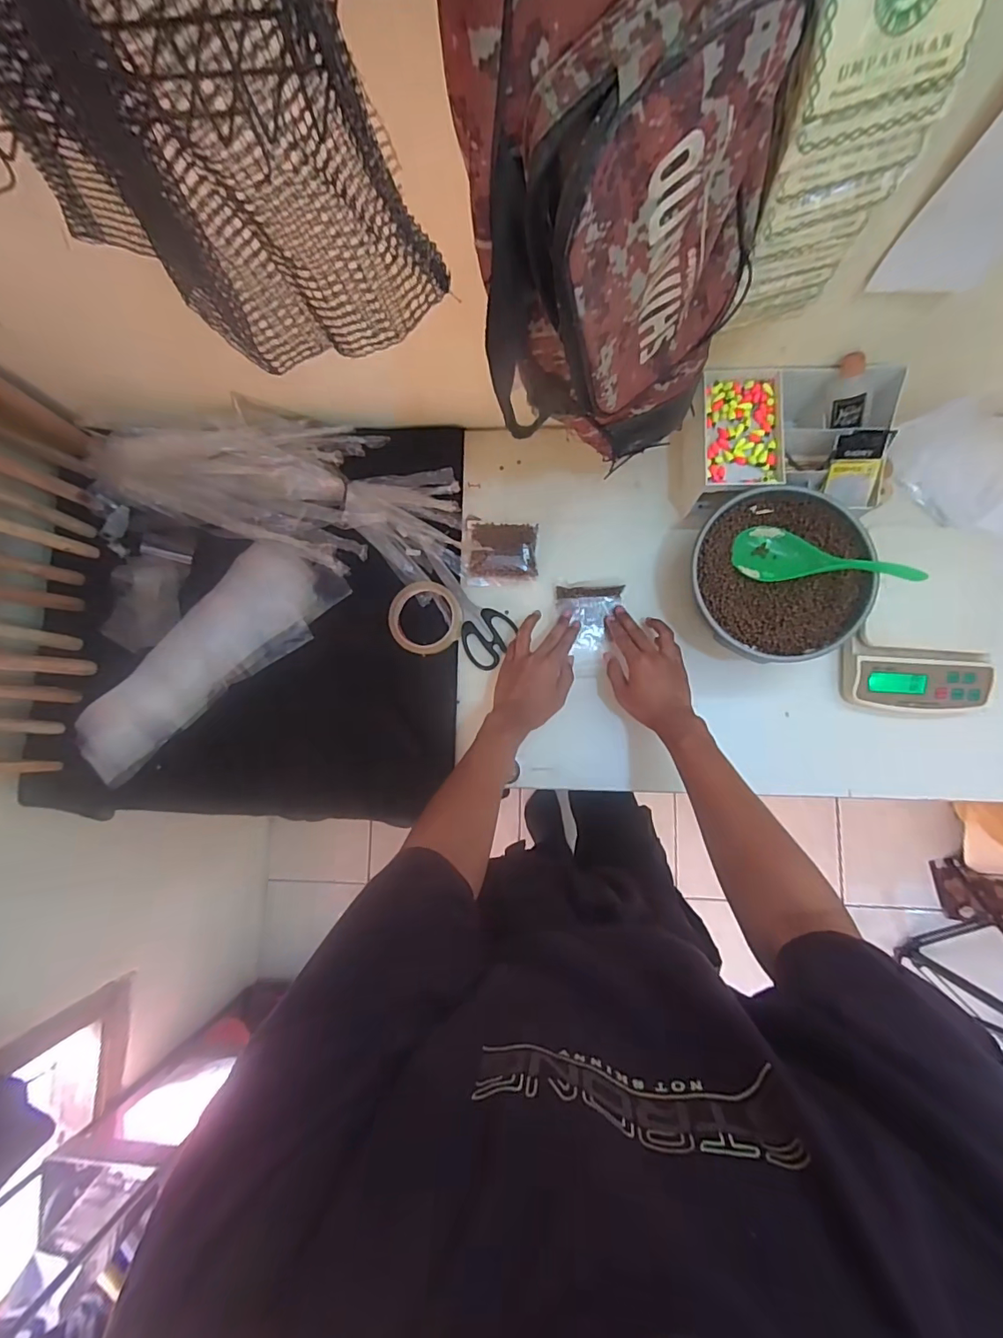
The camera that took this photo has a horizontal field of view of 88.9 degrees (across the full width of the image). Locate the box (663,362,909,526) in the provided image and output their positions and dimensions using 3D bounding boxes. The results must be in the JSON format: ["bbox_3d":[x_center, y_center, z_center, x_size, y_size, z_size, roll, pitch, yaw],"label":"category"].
[{"bbox_3d":[0.362,-0.283,0.641,0.254,0.107,0.167,-3,83,4],"label":"box"}]

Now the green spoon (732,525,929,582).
[{"bbox_3d":[0.361,-0.123,0.575,0.186,0.020,0.061,12,84,18],"label":"green spoon"}]

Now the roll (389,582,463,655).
[{"bbox_3d":[-0.103,-0.070,0.686,0.095,0.014,0.098,-1,83,4],"label":"roll"}]

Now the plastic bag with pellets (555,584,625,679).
[{"bbox_3d":[0.116,-0.050,0.666,0.085,0.016,0.120,0,83,4],"label":"plastic bag with pellets"}]

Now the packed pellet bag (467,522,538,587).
[{"bbox_3d":[0.001,-0.156,0.679,0.094,0.042,0.086,2,84,5],"label":"packed pellet bag"}]

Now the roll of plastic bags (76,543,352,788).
[{"bbox_3d":[-0.402,-0.027,0.693,0.385,0.053,0.147,-41,82,-1],"label":"roll of plastic bags"}]

